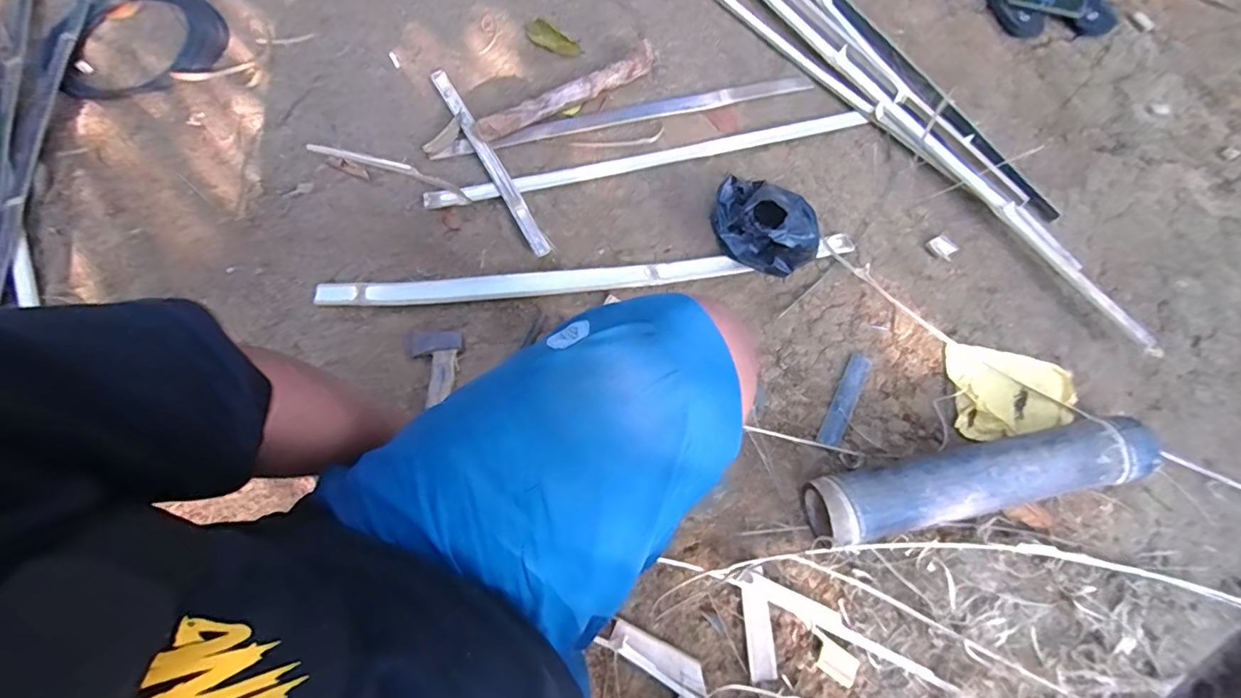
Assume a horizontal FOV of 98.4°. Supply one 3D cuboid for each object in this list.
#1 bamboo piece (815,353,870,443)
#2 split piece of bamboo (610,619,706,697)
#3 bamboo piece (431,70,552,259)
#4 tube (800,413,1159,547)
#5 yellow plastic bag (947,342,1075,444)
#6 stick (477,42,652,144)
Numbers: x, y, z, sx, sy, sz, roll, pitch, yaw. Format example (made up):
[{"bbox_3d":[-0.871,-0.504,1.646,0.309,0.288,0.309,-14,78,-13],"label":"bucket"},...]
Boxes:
[{"bbox_3d":[0.356,0.078,0.846,0.034,0.018,0.166,28,70,9],"label":"bamboo piece"},{"bbox_3d":[0.052,0.399,0.692,0.134,0.023,0.033,26,70,8],"label":"split piece of bamboo"},{"bbox_3d":[-0.249,-0.359,1.005,0.032,0.033,0.483,-28,71,-9],"label":"bamboo piece"},{"bbox_3d":[0.507,0.187,0.760,0.487,0.105,0.099,-12,69,-3],"label":"tube"},{"bbox_3d":[0.623,0.069,0.852,0.181,0.019,0.150,4,68,0],"label":"yellow plastic bag"},{"bbox_3d":[-0.099,-0.496,1.049,0.397,0.054,0.045,-31,71,-10],"label":"stick"}]

